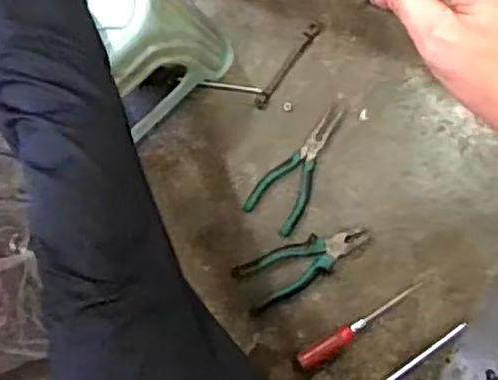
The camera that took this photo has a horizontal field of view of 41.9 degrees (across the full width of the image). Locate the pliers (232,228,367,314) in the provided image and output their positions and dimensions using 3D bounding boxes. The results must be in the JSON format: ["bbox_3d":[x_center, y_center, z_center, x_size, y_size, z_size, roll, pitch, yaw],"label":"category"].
[{"bbox_3d":[0.074,0.099,0.906,0.186,0.024,0.070,-29,84,6],"label":"pliers"}]

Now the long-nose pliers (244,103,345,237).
[{"bbox_3d":[0.070,-0.038,0.920,0.076,0.027,0.192,29,92,8],"label":"long-nose pliers"}]

